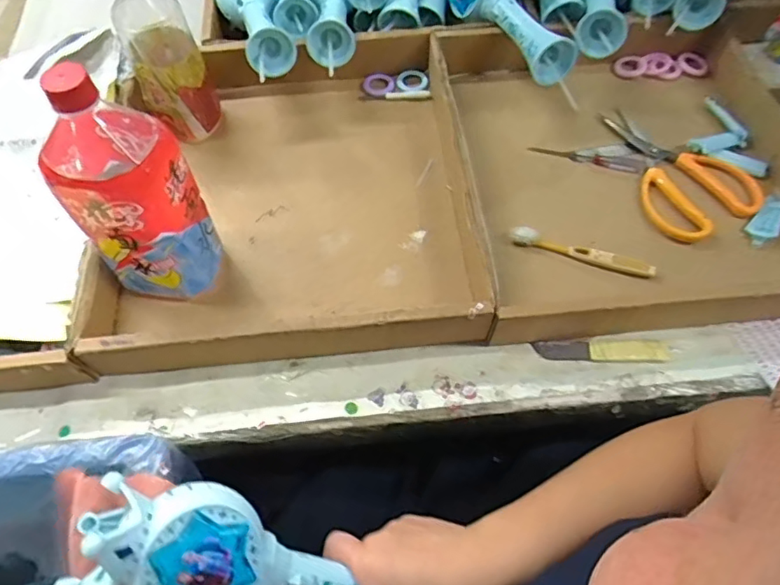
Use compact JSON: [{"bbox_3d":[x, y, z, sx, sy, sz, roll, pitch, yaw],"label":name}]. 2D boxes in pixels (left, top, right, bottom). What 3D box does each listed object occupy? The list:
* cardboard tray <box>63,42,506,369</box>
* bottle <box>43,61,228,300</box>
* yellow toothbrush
[{"bbox_3d":[-0.099,-0.114,0.567,0.343,0.055,0.369,-5,61,-2],"label":"cardboard tray"},{"bbox_3d":[-0.210,-0.083,0.451,0.102,0.205,0.100,-25,64,-13],"label":"bottle"},{"bbox_3d":[0.186,-0.040,0.544,0.138,0.011,0.017,15,62,9],"label":"yellow toothbrush"}]

